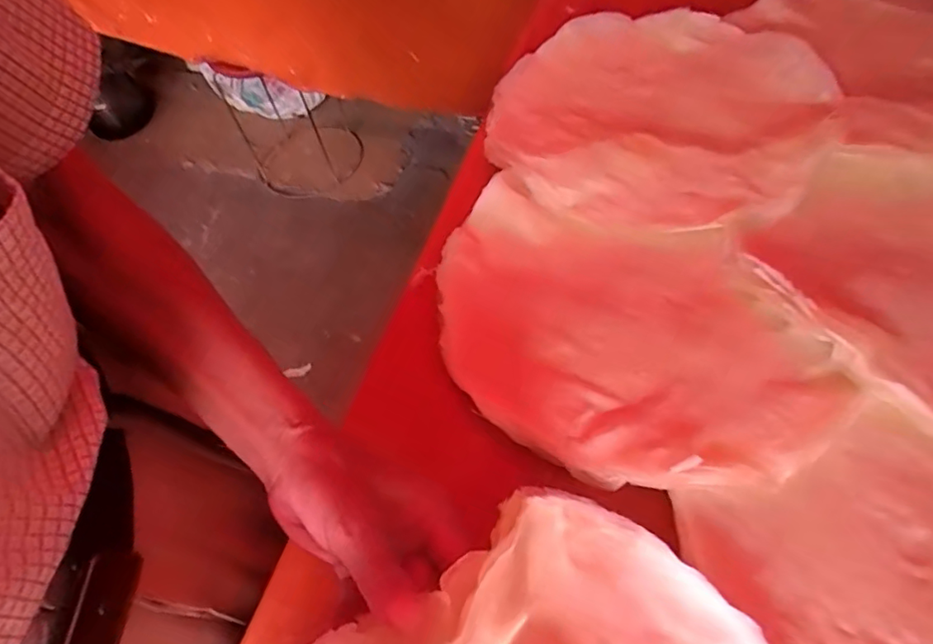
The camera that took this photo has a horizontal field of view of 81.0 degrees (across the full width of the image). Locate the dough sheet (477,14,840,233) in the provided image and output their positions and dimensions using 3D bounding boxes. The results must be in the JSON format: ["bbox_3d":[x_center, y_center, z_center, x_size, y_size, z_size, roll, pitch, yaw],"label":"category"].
[{"bbox_3d":[0.200,-0.228,0.597,0.346,0.038,0.321,14,63,14],"label":"dough sheet"}]

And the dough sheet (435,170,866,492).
[{"bbox_3d":[0.128,0.008,0.454,0.326,0.017,0.245,15,60,13],"label":"dough sheet"}]

